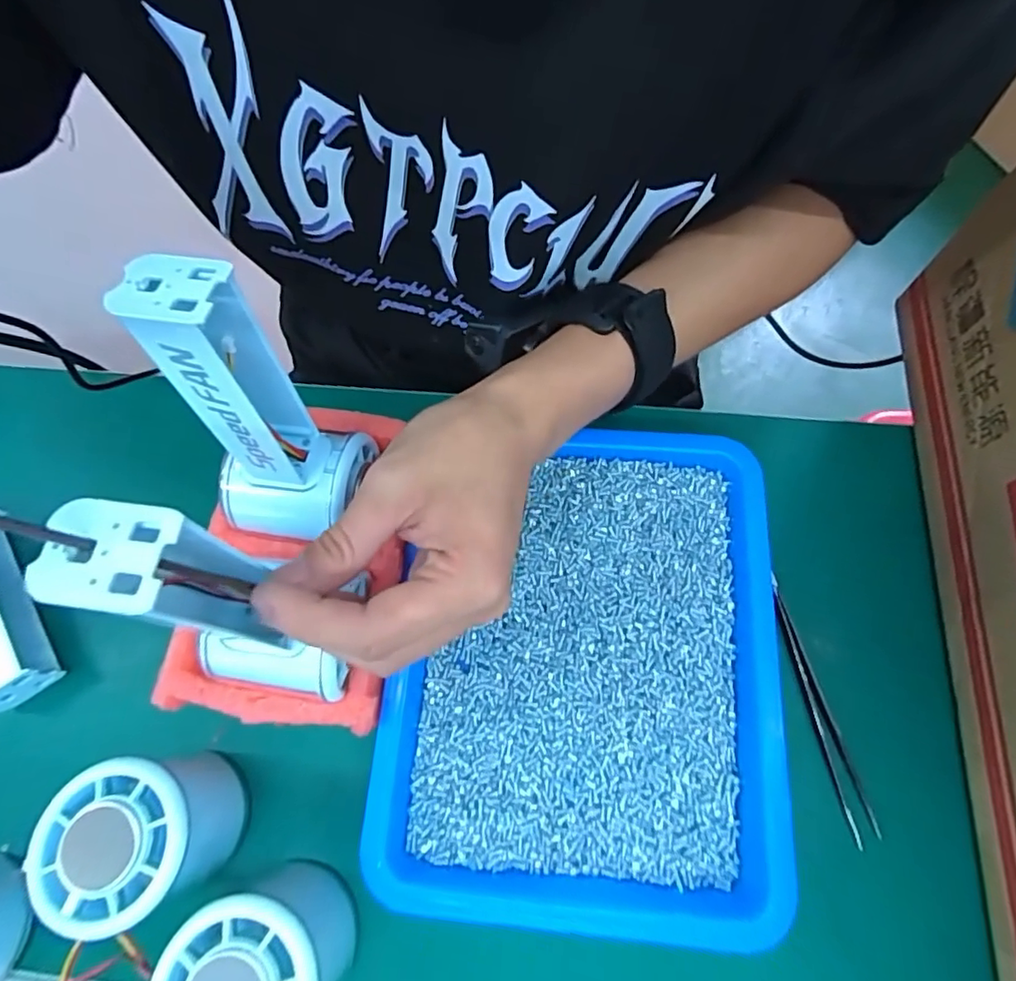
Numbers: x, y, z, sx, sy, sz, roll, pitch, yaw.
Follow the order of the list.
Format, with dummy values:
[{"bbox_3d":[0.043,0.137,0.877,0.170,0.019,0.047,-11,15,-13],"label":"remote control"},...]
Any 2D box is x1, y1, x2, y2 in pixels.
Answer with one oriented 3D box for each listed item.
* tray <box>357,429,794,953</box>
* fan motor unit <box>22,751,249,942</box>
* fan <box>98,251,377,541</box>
[{"bbox_3d":[0.034,0.075,0.259,0.168,0.026,0.219,4,70,4],"label":"tray"},{"bbox_3d":[-0.144,0.136,0.226,0.057,0.050,0.056,-6,72,2],"label":"fan motor unit"},{"bbox_3d":[-0.094,-0.023,0.207,0.051,0.108,0.059,18,74,6],"label":"fan"}]

